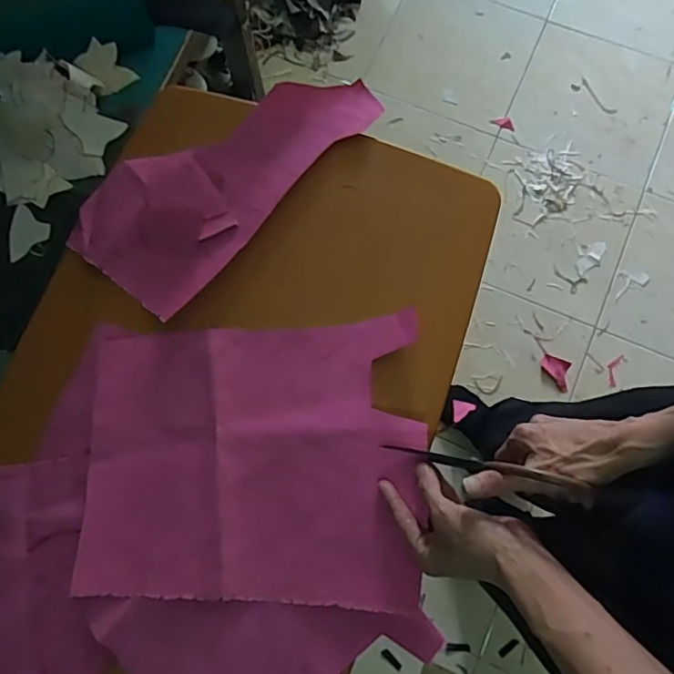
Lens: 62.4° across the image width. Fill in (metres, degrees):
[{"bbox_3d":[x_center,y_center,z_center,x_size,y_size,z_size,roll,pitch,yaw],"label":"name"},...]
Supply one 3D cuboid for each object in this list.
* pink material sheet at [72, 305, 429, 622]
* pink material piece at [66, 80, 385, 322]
[{"bbox_3d":[-0.090,0.123,0.588,0.341,0.038,0.290,0,75,1],"label":"pink material sheet"},{"bbox_3d":[-0.143,-0.214,0.695,0.186,0.022,0.386,41,81,9],"label":"pink material piece"}]

